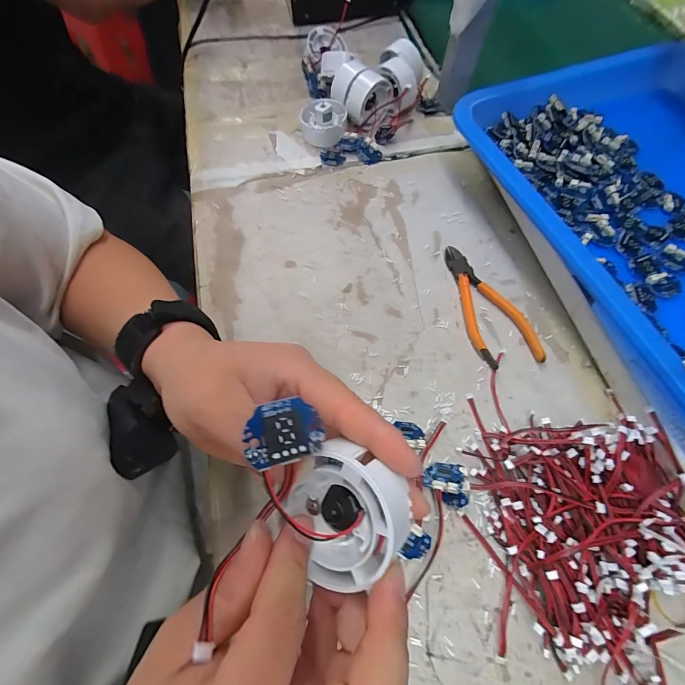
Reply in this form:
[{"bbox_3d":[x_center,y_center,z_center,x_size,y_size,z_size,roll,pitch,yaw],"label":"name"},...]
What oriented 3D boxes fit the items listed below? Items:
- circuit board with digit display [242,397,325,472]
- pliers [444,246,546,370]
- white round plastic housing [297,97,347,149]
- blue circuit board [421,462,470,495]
[{"bbox_3d":[-0.021,0.032,0.131,0.027,0.004,0.021,-14,85,-19],"label":"circuit board with digit display"},{"bbox_3d":[0.131,-0.037,0.338,0.054,0.009,0.133,-16,66,-9],"label":"pliers"},{"bbox_3d":[-0.023,-0.259,0.431,0.053,0.033,0.046,-2,64,-2],"label":"white round plastic housing"},{"bbox_3d":[0.075,0.098,0.265,0.030,0.008,0.024,3,30,22],"label":"blue circuit board"}]

